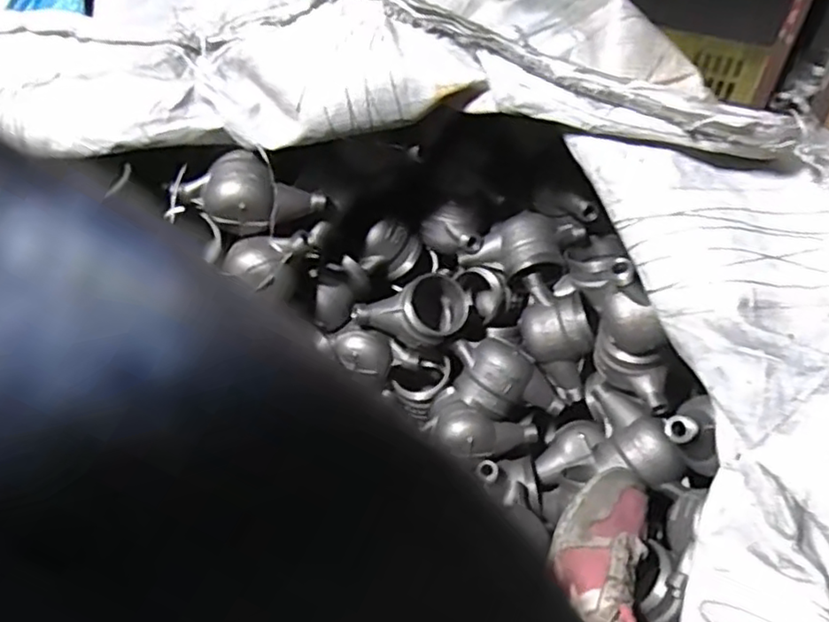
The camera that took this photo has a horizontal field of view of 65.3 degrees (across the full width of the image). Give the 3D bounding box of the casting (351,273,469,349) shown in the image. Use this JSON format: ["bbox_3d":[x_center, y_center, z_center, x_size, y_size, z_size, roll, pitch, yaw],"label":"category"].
[{"bbox_3d":[-0.004,-0.004,0.797,0.137,0.071,0.078,4,48,0],"label":"casting"}]

